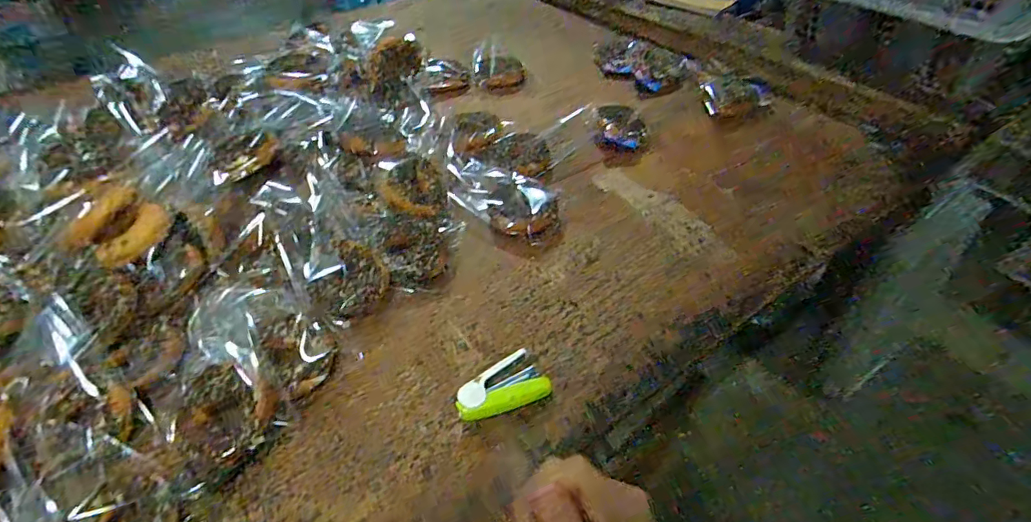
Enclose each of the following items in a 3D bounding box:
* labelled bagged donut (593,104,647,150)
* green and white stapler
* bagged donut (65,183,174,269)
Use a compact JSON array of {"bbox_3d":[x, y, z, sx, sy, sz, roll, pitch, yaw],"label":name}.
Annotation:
[{"bbox_3d":[0.155,-0.201,0.748,0.086,0.036,0.079,8,48,10],"label":"labelled bagged donut"},{"bbox_3d":[-0.013,0.121,0.459,0.085,0.031,0.053,-29,52,-22],"label":"green and white stapler"},{"bbox_3d":[-0.422,-0.034,0.528,0.085,0.021,0.083,6,60,-10],"label":"bagged donut"}]

